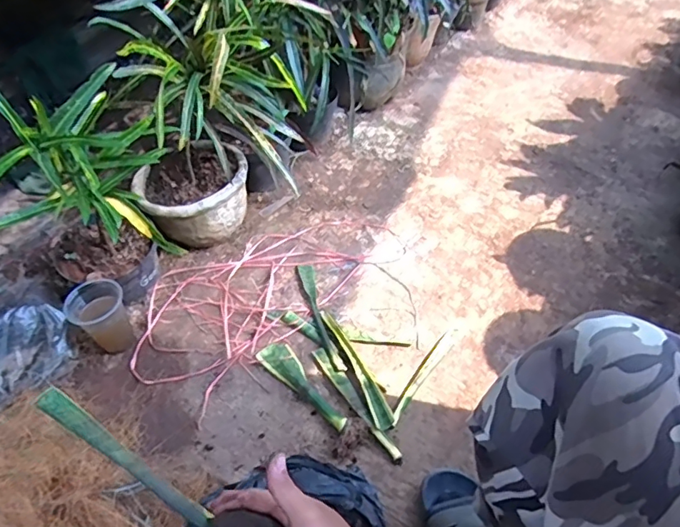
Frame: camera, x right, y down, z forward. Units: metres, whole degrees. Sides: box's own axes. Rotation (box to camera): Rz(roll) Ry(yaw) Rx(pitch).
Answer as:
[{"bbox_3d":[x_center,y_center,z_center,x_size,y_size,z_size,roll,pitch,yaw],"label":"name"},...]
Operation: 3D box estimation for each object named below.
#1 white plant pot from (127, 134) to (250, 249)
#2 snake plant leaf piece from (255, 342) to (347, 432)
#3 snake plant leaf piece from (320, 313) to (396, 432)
[{"bbox_3d":[-0.282,-0.131,1.005,0.211,0.122,0.190,-13,48,-11],"label":"white plant pot"},{"bbox_3d":[-0.055,0.197,0.851,0.193,0.023,0.055,37,58,25],"label":"snake plant leaf piece"},{"bbox_3d":[0.029,0.175,0.873,0.034,0.024,0.236,-18,54,-17],"label":"snake plant leaf piece"}]

